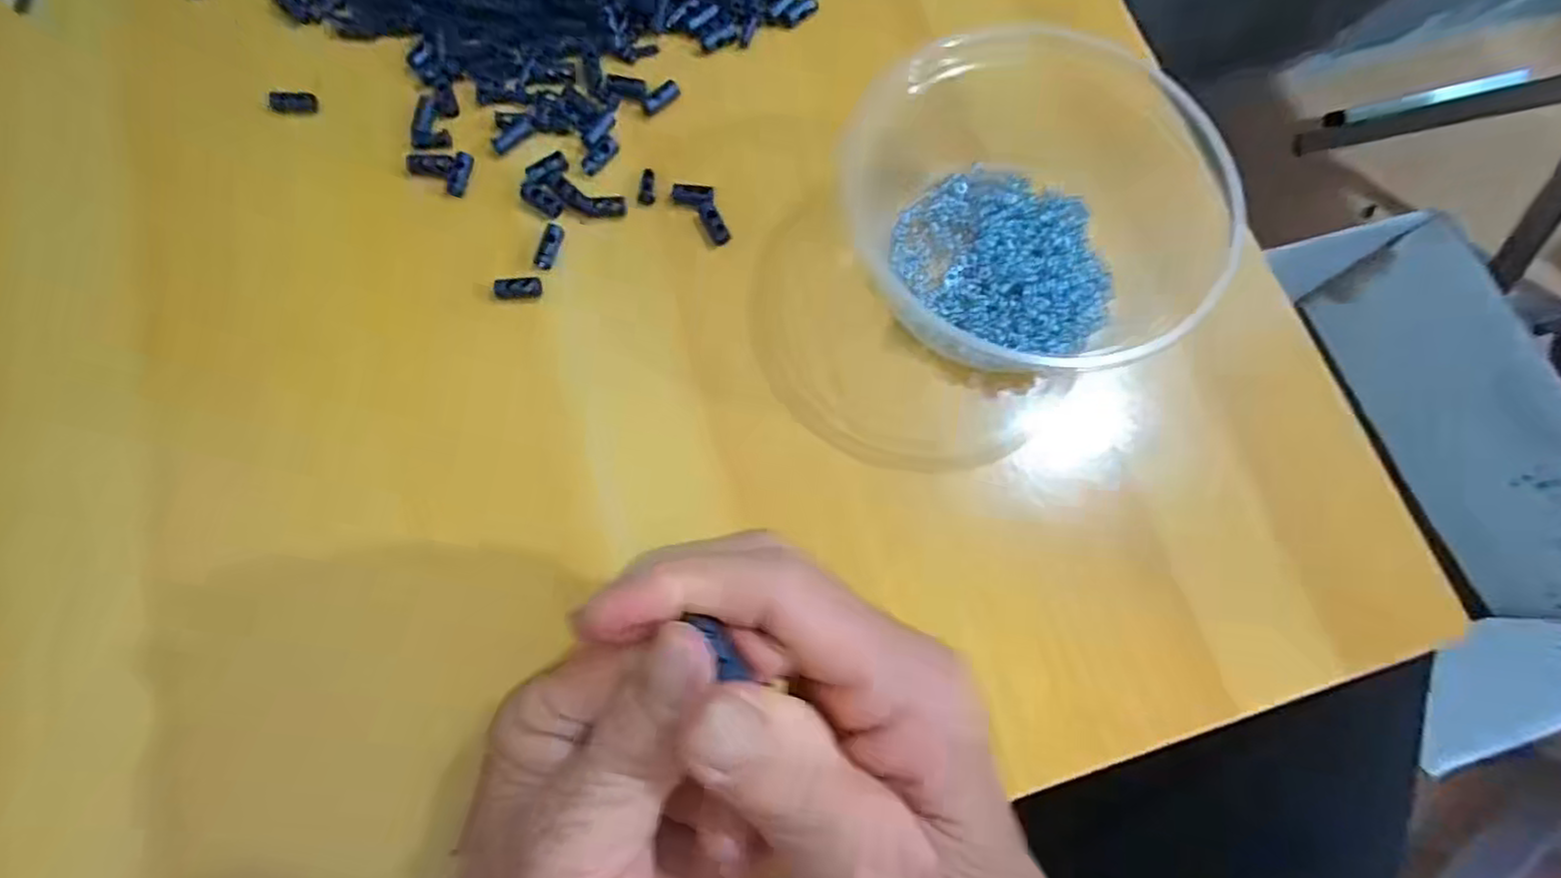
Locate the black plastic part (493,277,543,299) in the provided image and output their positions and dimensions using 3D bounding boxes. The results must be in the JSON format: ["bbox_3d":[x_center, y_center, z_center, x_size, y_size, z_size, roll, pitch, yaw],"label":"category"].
[{"bbox_3d":[-0.108,-0.062,0.276,0.019,0.005,0.008,-8,74,-18],"label":"black plastic part"}]

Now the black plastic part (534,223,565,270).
[{"bbox_3d":[-0.097,-0.081,0.280,0.007,0.004,0.021,13,74,2],"label":"black plastic part"}]

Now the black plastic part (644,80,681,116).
[{"bbox_3d":[-0.054,-0.155,0.302,0.019,0.004,0.008,-38,79,-11],"label":"black plastic part"}]

